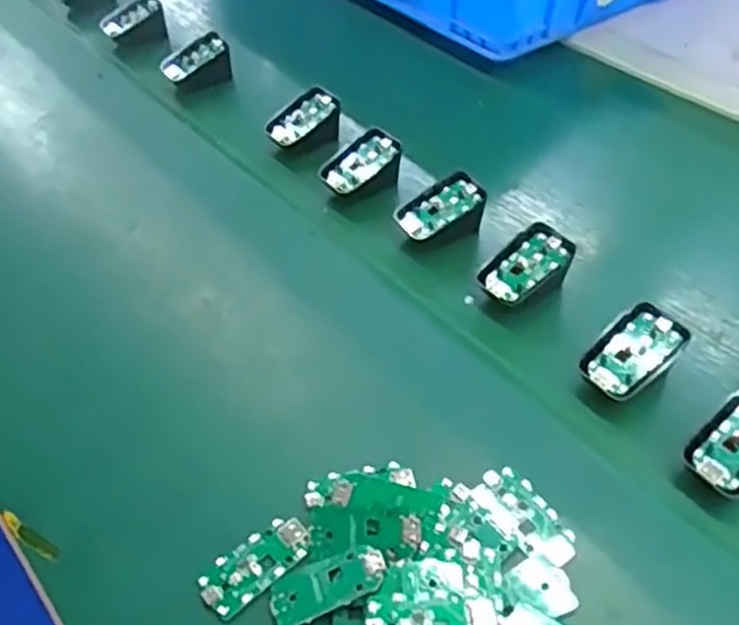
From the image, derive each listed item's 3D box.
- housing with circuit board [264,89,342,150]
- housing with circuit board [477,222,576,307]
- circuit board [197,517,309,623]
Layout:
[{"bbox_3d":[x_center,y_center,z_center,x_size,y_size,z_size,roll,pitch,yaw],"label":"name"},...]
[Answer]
[{"bbox_3d":[-0.063,-0.176,0.701,0.068,0.041,0.050,-35,53,-27],"label":"housing with circuit board"},{"bbox_3d":[0.114,-0.028,0.554,0.066,0.045,0.040,-31,51,-23],"label":"housing with circuit board"},{"bbox_3d":[-0.063,0.142,0.419,0.064,0.008,0.032,-32,51,-24],"label":"circuit board"}]

